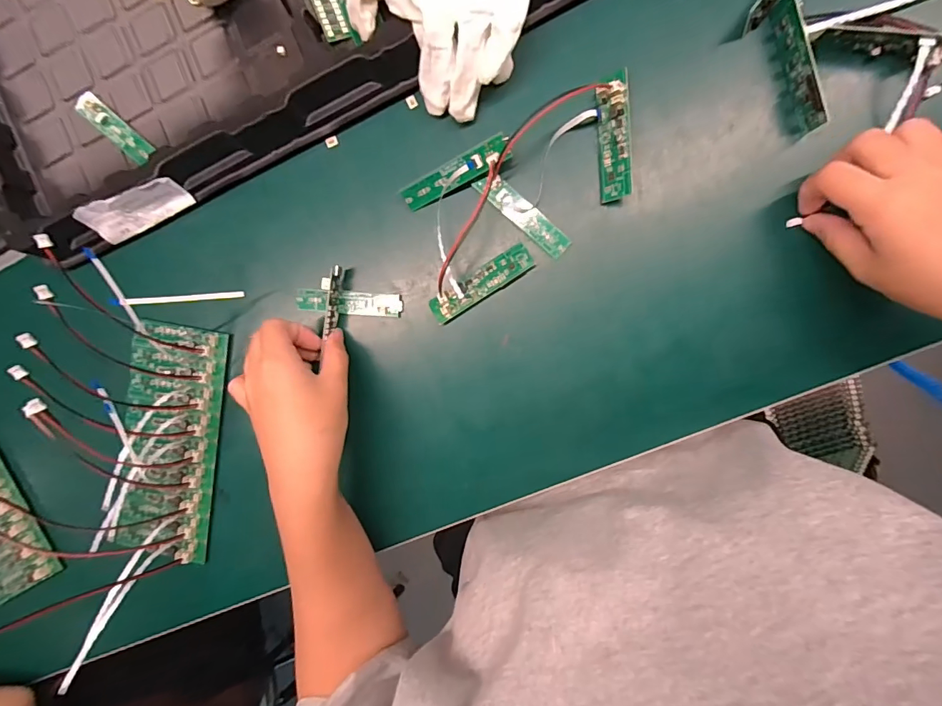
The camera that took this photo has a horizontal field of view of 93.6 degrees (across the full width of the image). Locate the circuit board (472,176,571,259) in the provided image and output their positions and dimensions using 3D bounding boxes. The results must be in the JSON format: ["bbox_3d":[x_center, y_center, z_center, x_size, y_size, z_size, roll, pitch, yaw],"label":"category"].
[{"bbox_3d":[0.038,-0.100,0.320,0.078,0.005,0.019,43,98,3],"label":"circuit board"}]

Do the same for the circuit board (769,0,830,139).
[{"bbox_3d":[0.208,-0.182,0.281,0.007,0.024,0.081,-18,91,9],"label":"circuit board"}]

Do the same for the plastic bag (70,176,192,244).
[{"bbox_3d":[-0.256,-0.111,0.339,0.077,0.036,0.012,-20,68,8],"label":"plastic bag"}]

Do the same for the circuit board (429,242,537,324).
[{"bbox_3d":[0.007,-0.050,0.324,0.082,0.007,0.020,-32,89,9],"label":"circuit board"}]

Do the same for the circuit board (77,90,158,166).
[{"bbox_3d":[-0.275,-0.172,0.344,0.069,0.010,0.018,41,98,4],"label":"circuit board"}]

